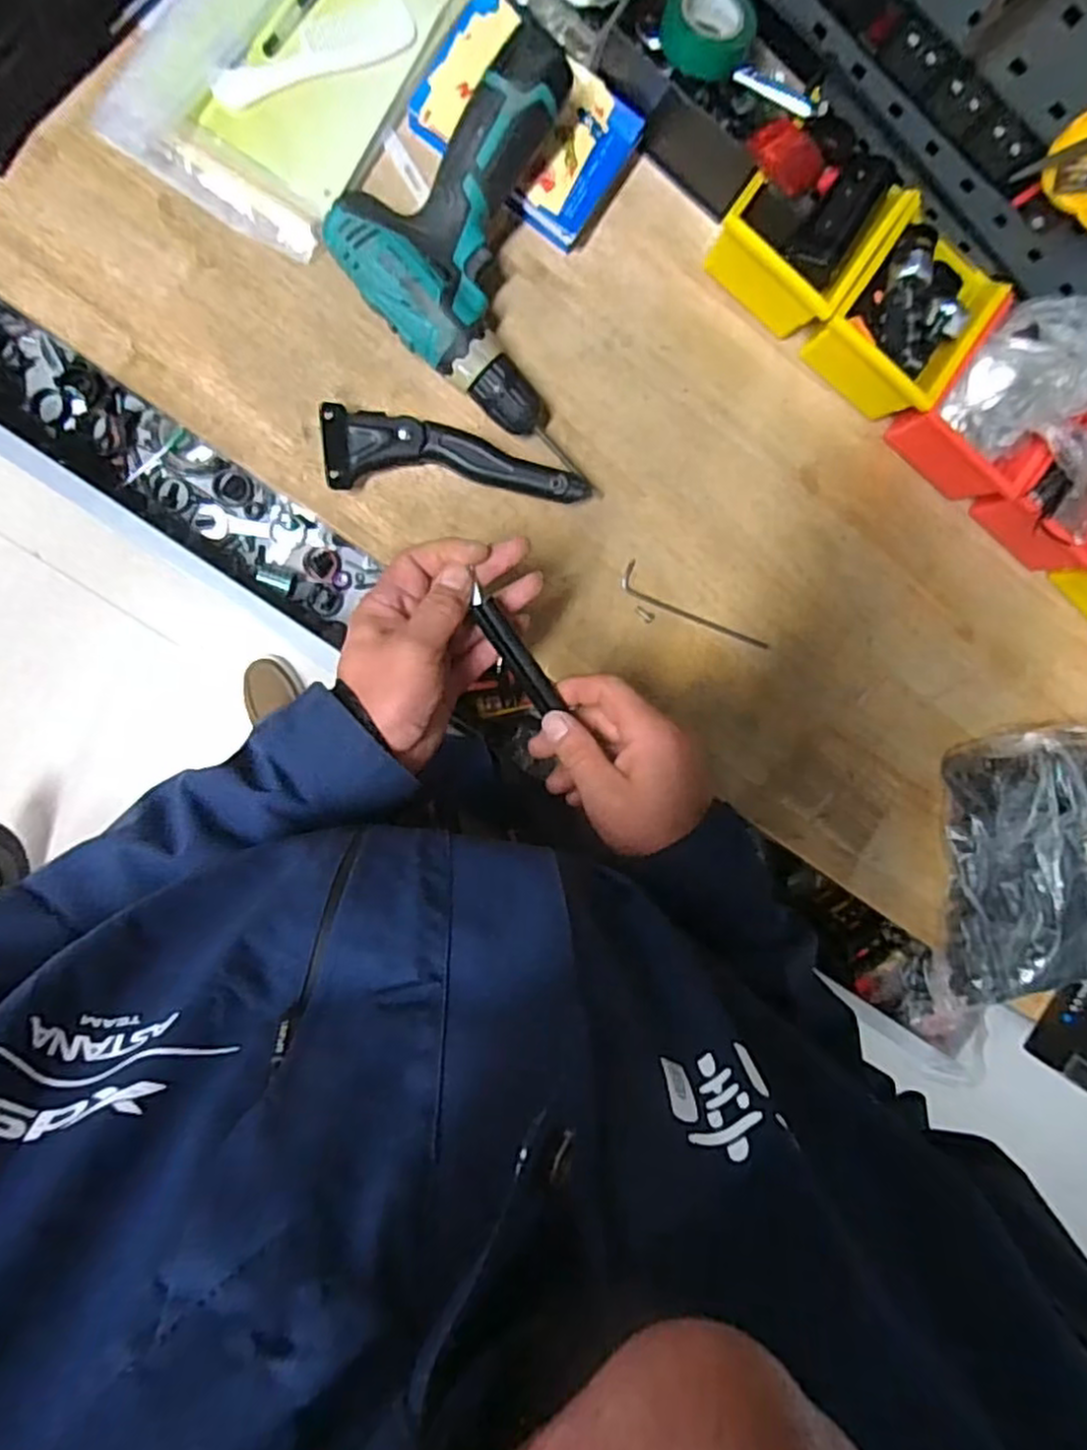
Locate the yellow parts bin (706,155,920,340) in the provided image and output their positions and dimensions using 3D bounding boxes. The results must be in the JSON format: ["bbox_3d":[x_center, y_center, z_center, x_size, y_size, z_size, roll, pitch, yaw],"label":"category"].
[{"bbox_3d":[0.203,-0.377,0.555,0.105,0.076,0.117,41,88,-9],"label":"yellow parts bin"}]

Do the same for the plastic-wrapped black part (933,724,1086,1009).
[{"bbox_3d":[0.454,0.129,0.665,0.155,0.061,0.246,-6,96,-8],"label":"plastic-wrapped black part"}]

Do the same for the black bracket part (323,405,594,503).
[{"bbox_3d":[-0.063,-0.201,0.549,0.196,0.032,0.054,1,95,-8],"label":"black bracket part"}]

